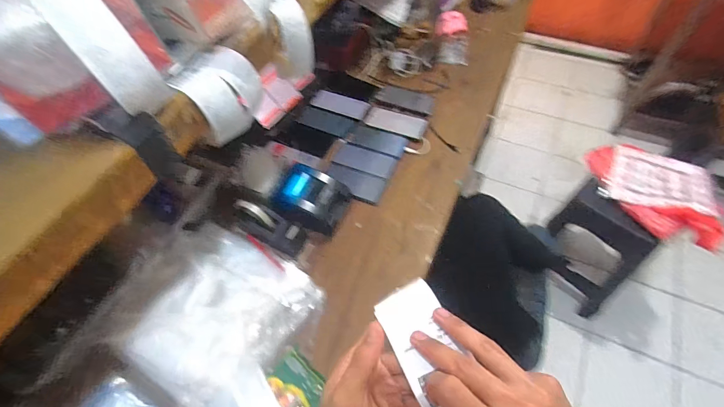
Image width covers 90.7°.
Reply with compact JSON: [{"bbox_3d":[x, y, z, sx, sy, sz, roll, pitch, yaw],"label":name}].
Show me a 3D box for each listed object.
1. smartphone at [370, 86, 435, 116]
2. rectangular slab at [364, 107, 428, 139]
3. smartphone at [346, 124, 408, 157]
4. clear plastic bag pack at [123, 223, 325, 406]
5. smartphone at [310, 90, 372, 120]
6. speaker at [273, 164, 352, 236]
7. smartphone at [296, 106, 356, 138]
[{"bbox_3d":[0.123,-0.301,1.037,0.171,0.013,0.080,21,60,16],"label":"smartphone"},{"bbox_3d":[0.093,-0.228,0.991,0.173,0.012,0.066,22,61,17],"label":"rectangular slab"},{"bbox_3d":[0.044,-0.172,0.971,0.154,0.010,0.070,18,60,15],"label":"smartphone"},{"bbox_3d":[-0.277,0.199,0.683,0.331,0.079,0.306,28,63,20],"label":"clear plastic bag pack"},{"bbox_3d":[-0.063,-0.289,1.038,0.164,0.014,0.067,18,60,14],"label":"smartphone"},{"bbox_3d":[-0.117,-0.015,0.825,0.157,0.064,0.129,18,60,15],"label":"speaker"},{"bbox_3d":[-0.100,-0.233,1.006,0.152,0.013,0.073,20,60,16],"label":"smartphone"}]

